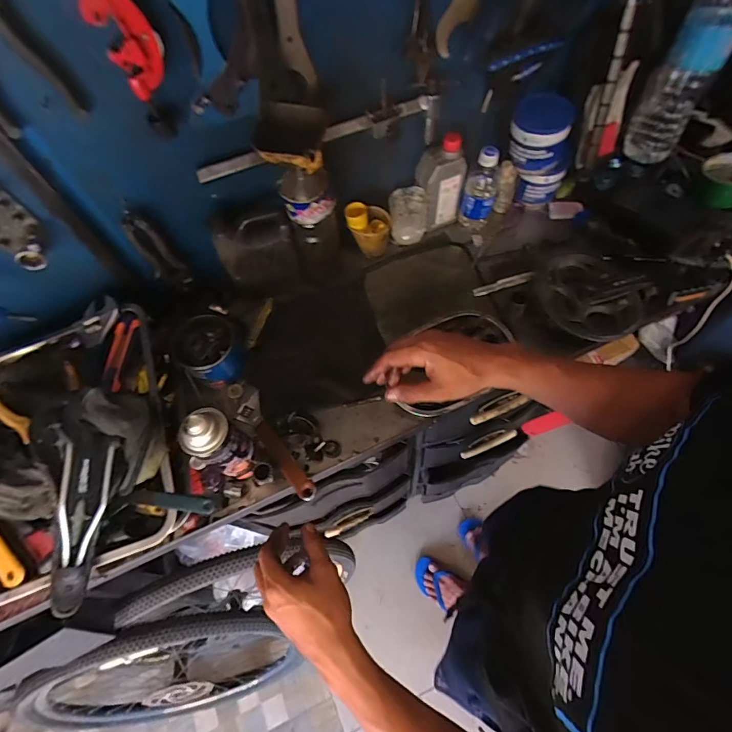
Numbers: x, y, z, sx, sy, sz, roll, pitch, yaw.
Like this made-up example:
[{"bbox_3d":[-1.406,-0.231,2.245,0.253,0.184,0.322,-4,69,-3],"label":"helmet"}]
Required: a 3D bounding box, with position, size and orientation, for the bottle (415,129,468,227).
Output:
[{"bbox_3d":[0.141,-0.345,0.783,0.076,0.178,0.053,-22,63,-6],"label":"bottle"}]

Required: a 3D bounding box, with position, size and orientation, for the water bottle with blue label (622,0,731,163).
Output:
[{"bbox_3d":[0.547,-0.493,0.709,0.096,0.266,0.101,30,69,17],"label":"water bottle with blue label"}]

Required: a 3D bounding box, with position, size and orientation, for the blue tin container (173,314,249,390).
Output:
[{"bbox_3d":[-0.256,-0.027,0.691,0.098,0.083,0.096,-2,63,4],"label":"blue tin container"}]

